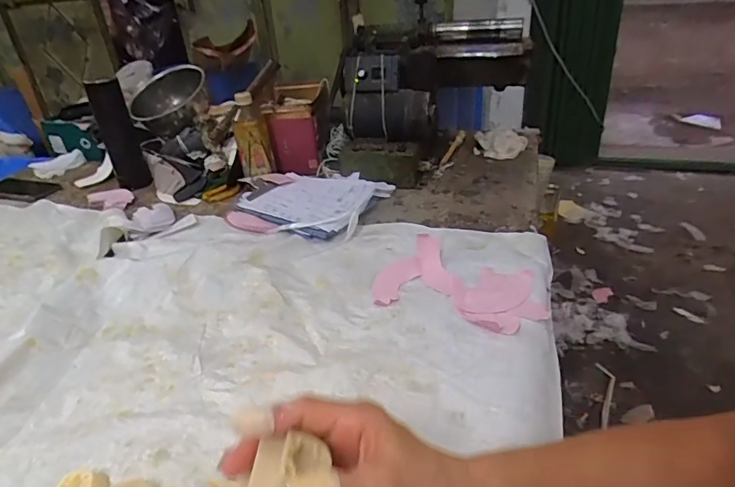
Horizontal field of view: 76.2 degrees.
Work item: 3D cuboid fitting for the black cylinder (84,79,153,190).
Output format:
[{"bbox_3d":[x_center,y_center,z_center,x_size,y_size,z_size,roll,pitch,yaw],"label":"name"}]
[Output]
[{"bbox_3d":[-0.510,-0.226,0.962,0.064,0.216,0.069,-19,33,-24],"label":"black cylinder"}]

